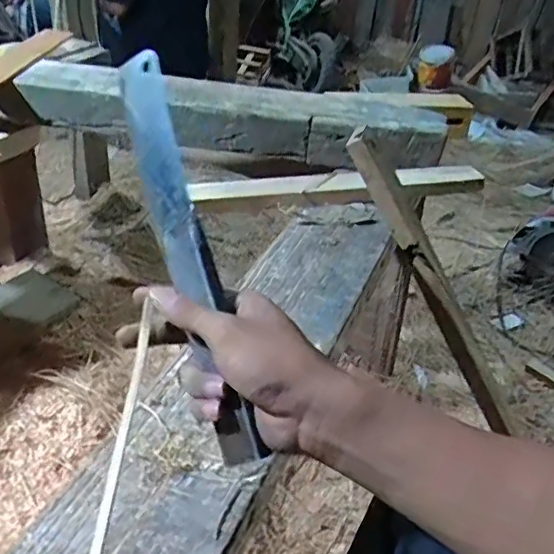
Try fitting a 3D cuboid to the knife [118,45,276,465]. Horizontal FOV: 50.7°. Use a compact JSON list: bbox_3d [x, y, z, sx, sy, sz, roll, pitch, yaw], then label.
[{"bbox_3d":[-0.062,-0.019,0.396,0.023,0.049,0.285,-12,75,-23],"label":"knife"}]

